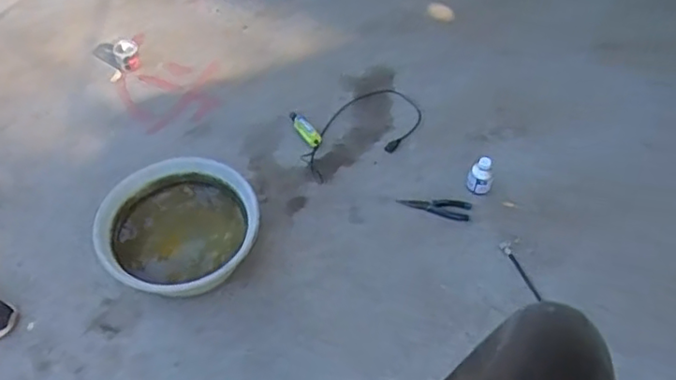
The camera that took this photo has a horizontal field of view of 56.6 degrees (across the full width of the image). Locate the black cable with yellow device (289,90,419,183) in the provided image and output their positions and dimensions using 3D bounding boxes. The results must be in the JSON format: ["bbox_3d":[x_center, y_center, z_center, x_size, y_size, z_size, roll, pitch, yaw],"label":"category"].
[{"bbox_3d":[0.063,-0.181,1.771,0.379,0.029,0.238,-21,56,-15],"label":"black cable with yellow device"}]

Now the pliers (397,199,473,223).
[{"bbox_3d":[0.255,0.040,1.643,0.187,0.011,0.054,9,54,7],"label":"pliers"}]

